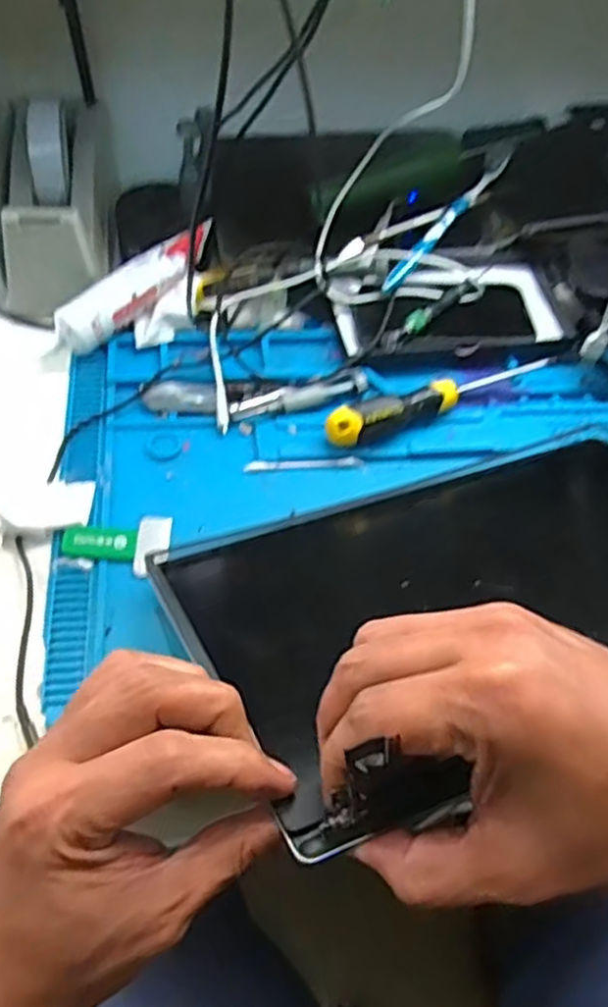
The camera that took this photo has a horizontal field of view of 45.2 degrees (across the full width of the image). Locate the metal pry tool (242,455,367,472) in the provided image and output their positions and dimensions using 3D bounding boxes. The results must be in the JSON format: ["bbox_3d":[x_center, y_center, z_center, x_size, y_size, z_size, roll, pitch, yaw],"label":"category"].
[{"bbox_3d":[0.000,-0.028,0.524,0.084,0.004,0.007,-3,53,-8],"label":"metal pry tool"}]

